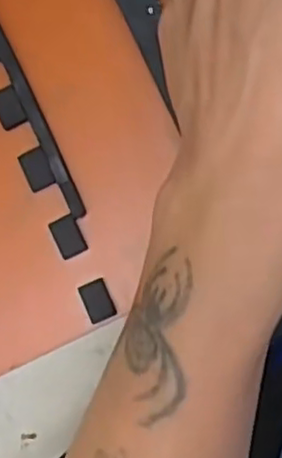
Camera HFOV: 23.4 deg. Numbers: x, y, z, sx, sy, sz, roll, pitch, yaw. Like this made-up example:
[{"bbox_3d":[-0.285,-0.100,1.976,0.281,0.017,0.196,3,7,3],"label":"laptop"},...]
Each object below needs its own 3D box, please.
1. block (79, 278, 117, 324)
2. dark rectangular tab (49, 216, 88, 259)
[{"bbox_3d":[-0.016,0.028,0.260,0.010,0.004,0.015,-21,84,3],"label":"block"},{"bbox_3d":[-0.028,0.003,0.261,0.010,0.004,0.015,-24,84,3],"label":"dark rectangular tab"}]

